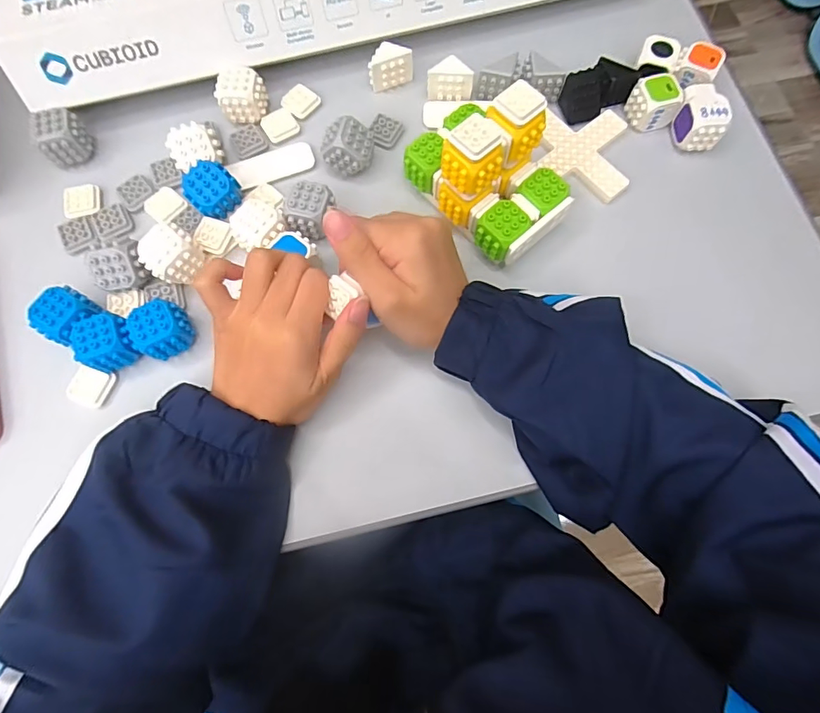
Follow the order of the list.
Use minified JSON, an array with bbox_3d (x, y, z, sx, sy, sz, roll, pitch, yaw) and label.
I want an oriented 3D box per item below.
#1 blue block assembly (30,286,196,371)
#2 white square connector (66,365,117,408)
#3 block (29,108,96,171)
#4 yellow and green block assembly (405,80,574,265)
[{"bbox_3d":[-0.213,-0.016,0.330,0.100,0.032,0.052,9,73,3],"label":"blue block assembly"},{"bbox_3d":[-0.232,0.022,0.333,0.025,0.008,0.026,18,74,5],"label":"white square connector"},{"bbox_3d":[-0.287,-0.182,0.382,0.031,0.036,0.035,-15,74,-4],"label":"block"},{"bbox_3d":[0.058,-0.135,0.330,0.074,0.084,0.109,-39,77,-11],"label":"yellow and green block assembly"}]

